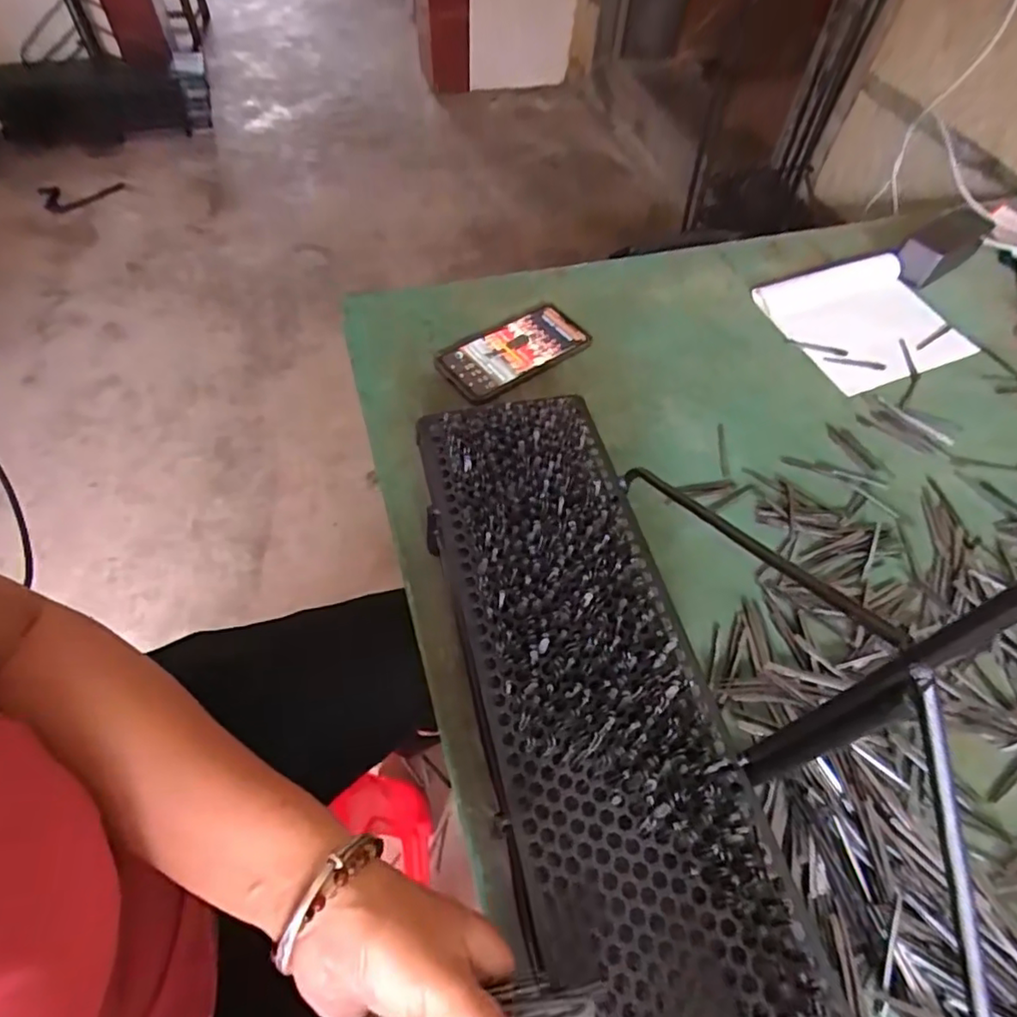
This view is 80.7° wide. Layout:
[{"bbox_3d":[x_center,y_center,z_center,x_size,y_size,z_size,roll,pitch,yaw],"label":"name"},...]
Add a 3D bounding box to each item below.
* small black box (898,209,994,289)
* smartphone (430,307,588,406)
[{"bbox_3d":[0.547,-0.332,0.756,0.139,0.045,0.050,-34,65,-23],"label":"small black box"},{"bbox_3d":[0.008,-0.167,0.632,0.159,0.014,0.077,-31,64,-22],"label":"smartphone"}]

